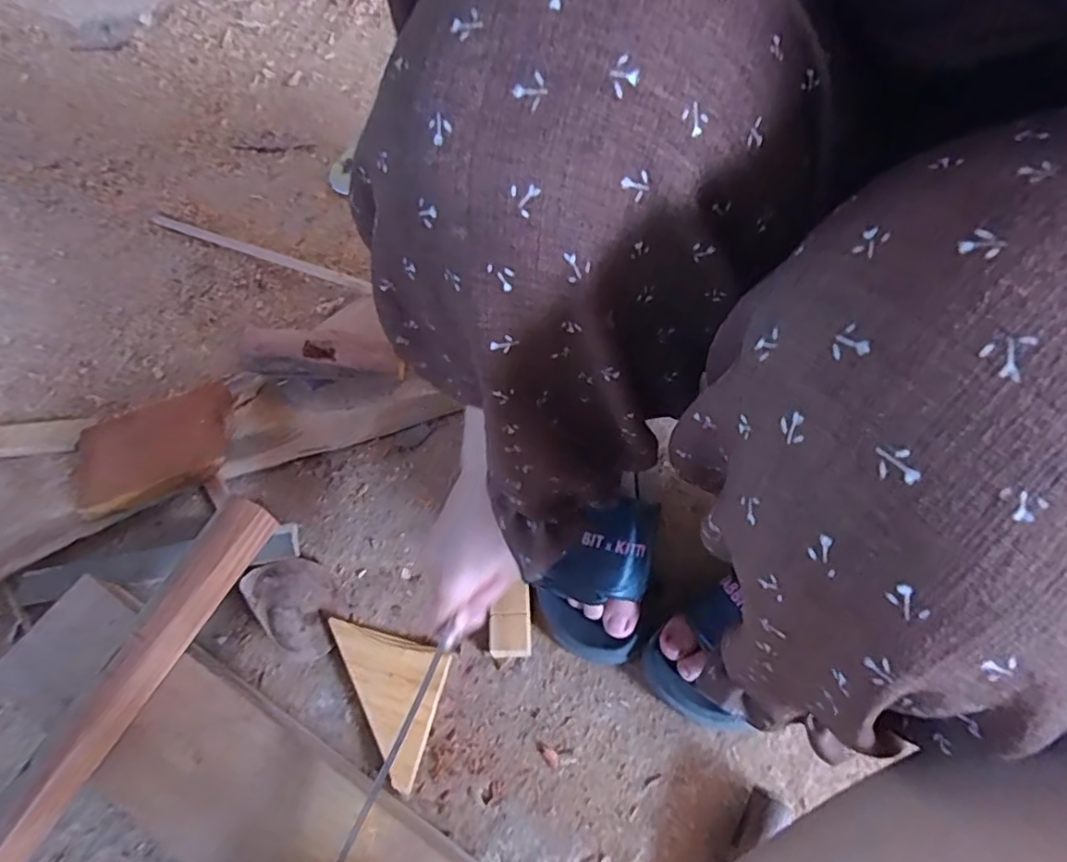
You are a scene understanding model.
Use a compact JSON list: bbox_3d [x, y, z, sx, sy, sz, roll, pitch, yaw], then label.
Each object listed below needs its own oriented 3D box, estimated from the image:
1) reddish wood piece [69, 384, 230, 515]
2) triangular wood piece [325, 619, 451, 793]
[{"bbox_3d":[-0.383,0.012,0.606,0.154,0.025,0.117,-26,56,-14],"label":"reddish wood piece"},{"bbox_3d":[-0.134,0.223,0.503,0.103,0.023,0.105,11,61,10],"label":"triangular wood piece"}]

